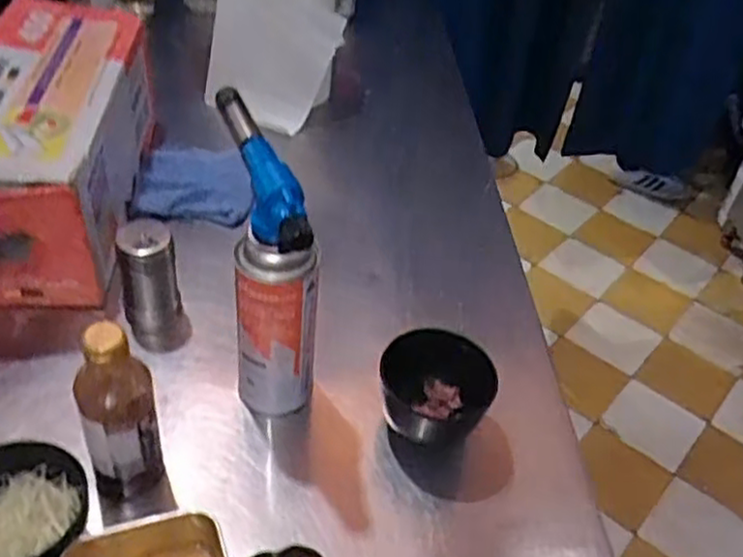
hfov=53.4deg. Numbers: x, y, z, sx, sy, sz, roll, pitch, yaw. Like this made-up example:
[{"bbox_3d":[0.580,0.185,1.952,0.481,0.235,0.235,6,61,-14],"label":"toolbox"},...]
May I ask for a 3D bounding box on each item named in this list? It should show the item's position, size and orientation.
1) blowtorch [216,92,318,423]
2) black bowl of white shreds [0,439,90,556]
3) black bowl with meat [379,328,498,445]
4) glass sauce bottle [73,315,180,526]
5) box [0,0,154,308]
[{"bbox_3d":[-0.085,-0.012,0.619,0.062,0.230,0.147,-5,43,-13],"label":"blowtorch"},{"bbox_3d":[-0.251,0.169,0.518,0.093,0.050,0.092,4,42,-4],"label":"black bowl of white shreds"},{"bbox_3d":[0.057,0.097,0.649,0.097,0.060,0.091,4,42,-4],"label":"black bowl with meat"},{"bbox_3d":[-0.178,0.101,0.527,0.054,0.149,0.052,-12,45,-20],"label":"glass sauce bottle"},{"bbox_3d":[-0.335,-0.145,0.779,0.150,0.158,0.353,2,42,-6],"label":"box"}]

